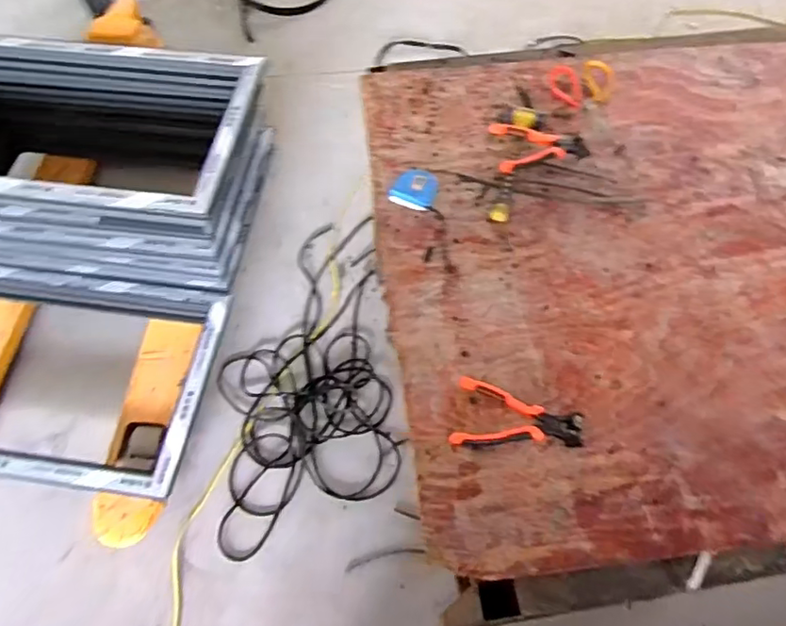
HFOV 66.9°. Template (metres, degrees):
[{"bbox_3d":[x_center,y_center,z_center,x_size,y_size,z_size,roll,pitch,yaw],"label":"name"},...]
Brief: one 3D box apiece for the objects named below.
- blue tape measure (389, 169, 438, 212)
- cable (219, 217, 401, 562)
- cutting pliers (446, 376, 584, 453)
[{"bbox_3d":[0.036,-0.209,0.996,0.075,0.026,0.083,13,61,7],"label":"blue tape measure"},{"bbox_3d":[-0.241,0.123,1.677,0.432,0.051,0.896,-6,61,-4],"label":"cable"},{"bbox_3d":[0.165,0.146,0.788,0.162,0.032,0.094,14,61,7],"label":"cutting pliers"}]

